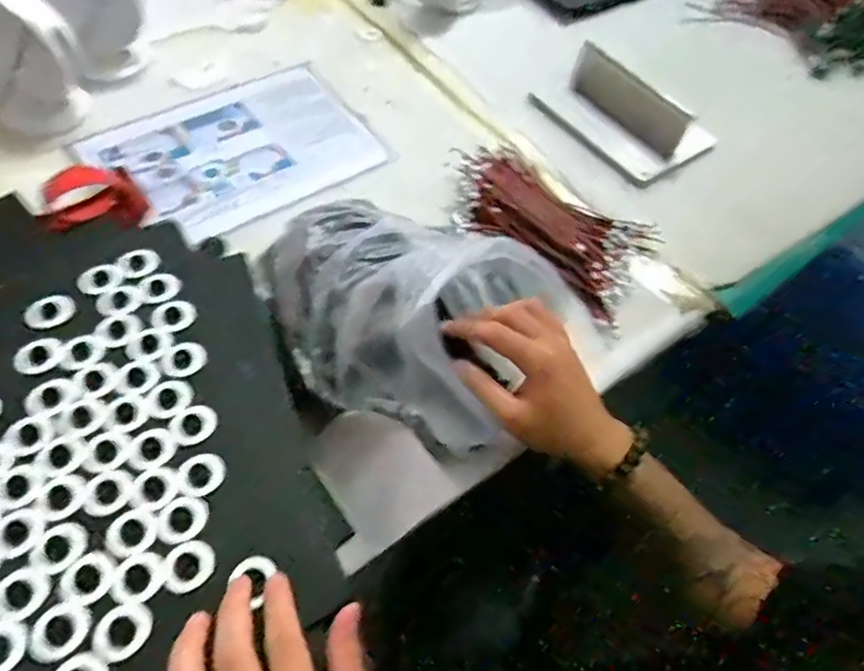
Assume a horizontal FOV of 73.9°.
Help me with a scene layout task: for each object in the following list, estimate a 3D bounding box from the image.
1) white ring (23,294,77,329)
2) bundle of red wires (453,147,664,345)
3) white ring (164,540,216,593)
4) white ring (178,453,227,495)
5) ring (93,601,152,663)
[{"bbox_3d":[-0.298,-0.019,0.448,0.035,0.004,0.031,-20,63,-16],"label":"white ring"},{"bbox_3d":[0.125,-0.121,0.628,0.248,0.036,0.142,37,63,16],"label":"bundle of red wires"},{"bbox_3d":[-0.148,0.141,0.353,0.027,0.005,0.028,2,59,-4],"label":"white ring"},{"bbox_3d":[-0.153,0.093,0.383,0.029,0.004,0.028,2,59,-4],"label":"white ring"},{"bbox_3d":[-0.181,0.173,0.337,0.028,0.005,0.031,35,62,16],"label":"ring"}]

